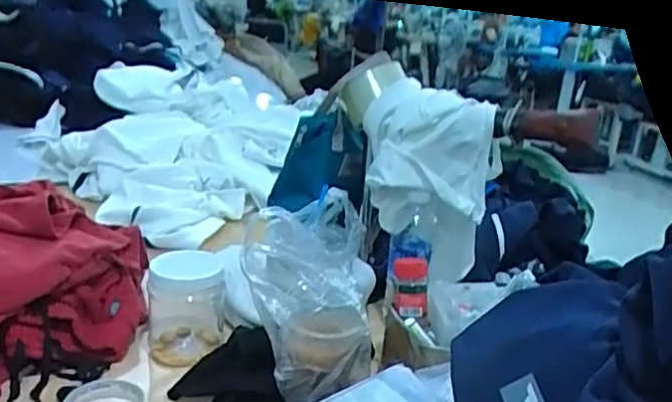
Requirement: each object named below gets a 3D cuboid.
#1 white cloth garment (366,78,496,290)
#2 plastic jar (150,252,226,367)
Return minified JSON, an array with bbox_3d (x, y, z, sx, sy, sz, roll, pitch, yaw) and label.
[{"bbox_3d":[0.126,-0.020,0.906,0.180,0.264,0.093,12,20,20],"label":"white cloth garment"},{"bbox_3d":[-0.197,0.133,0.829,0.095,0.125,0.104,2,19,-10],"label":"plastic jar"}]

